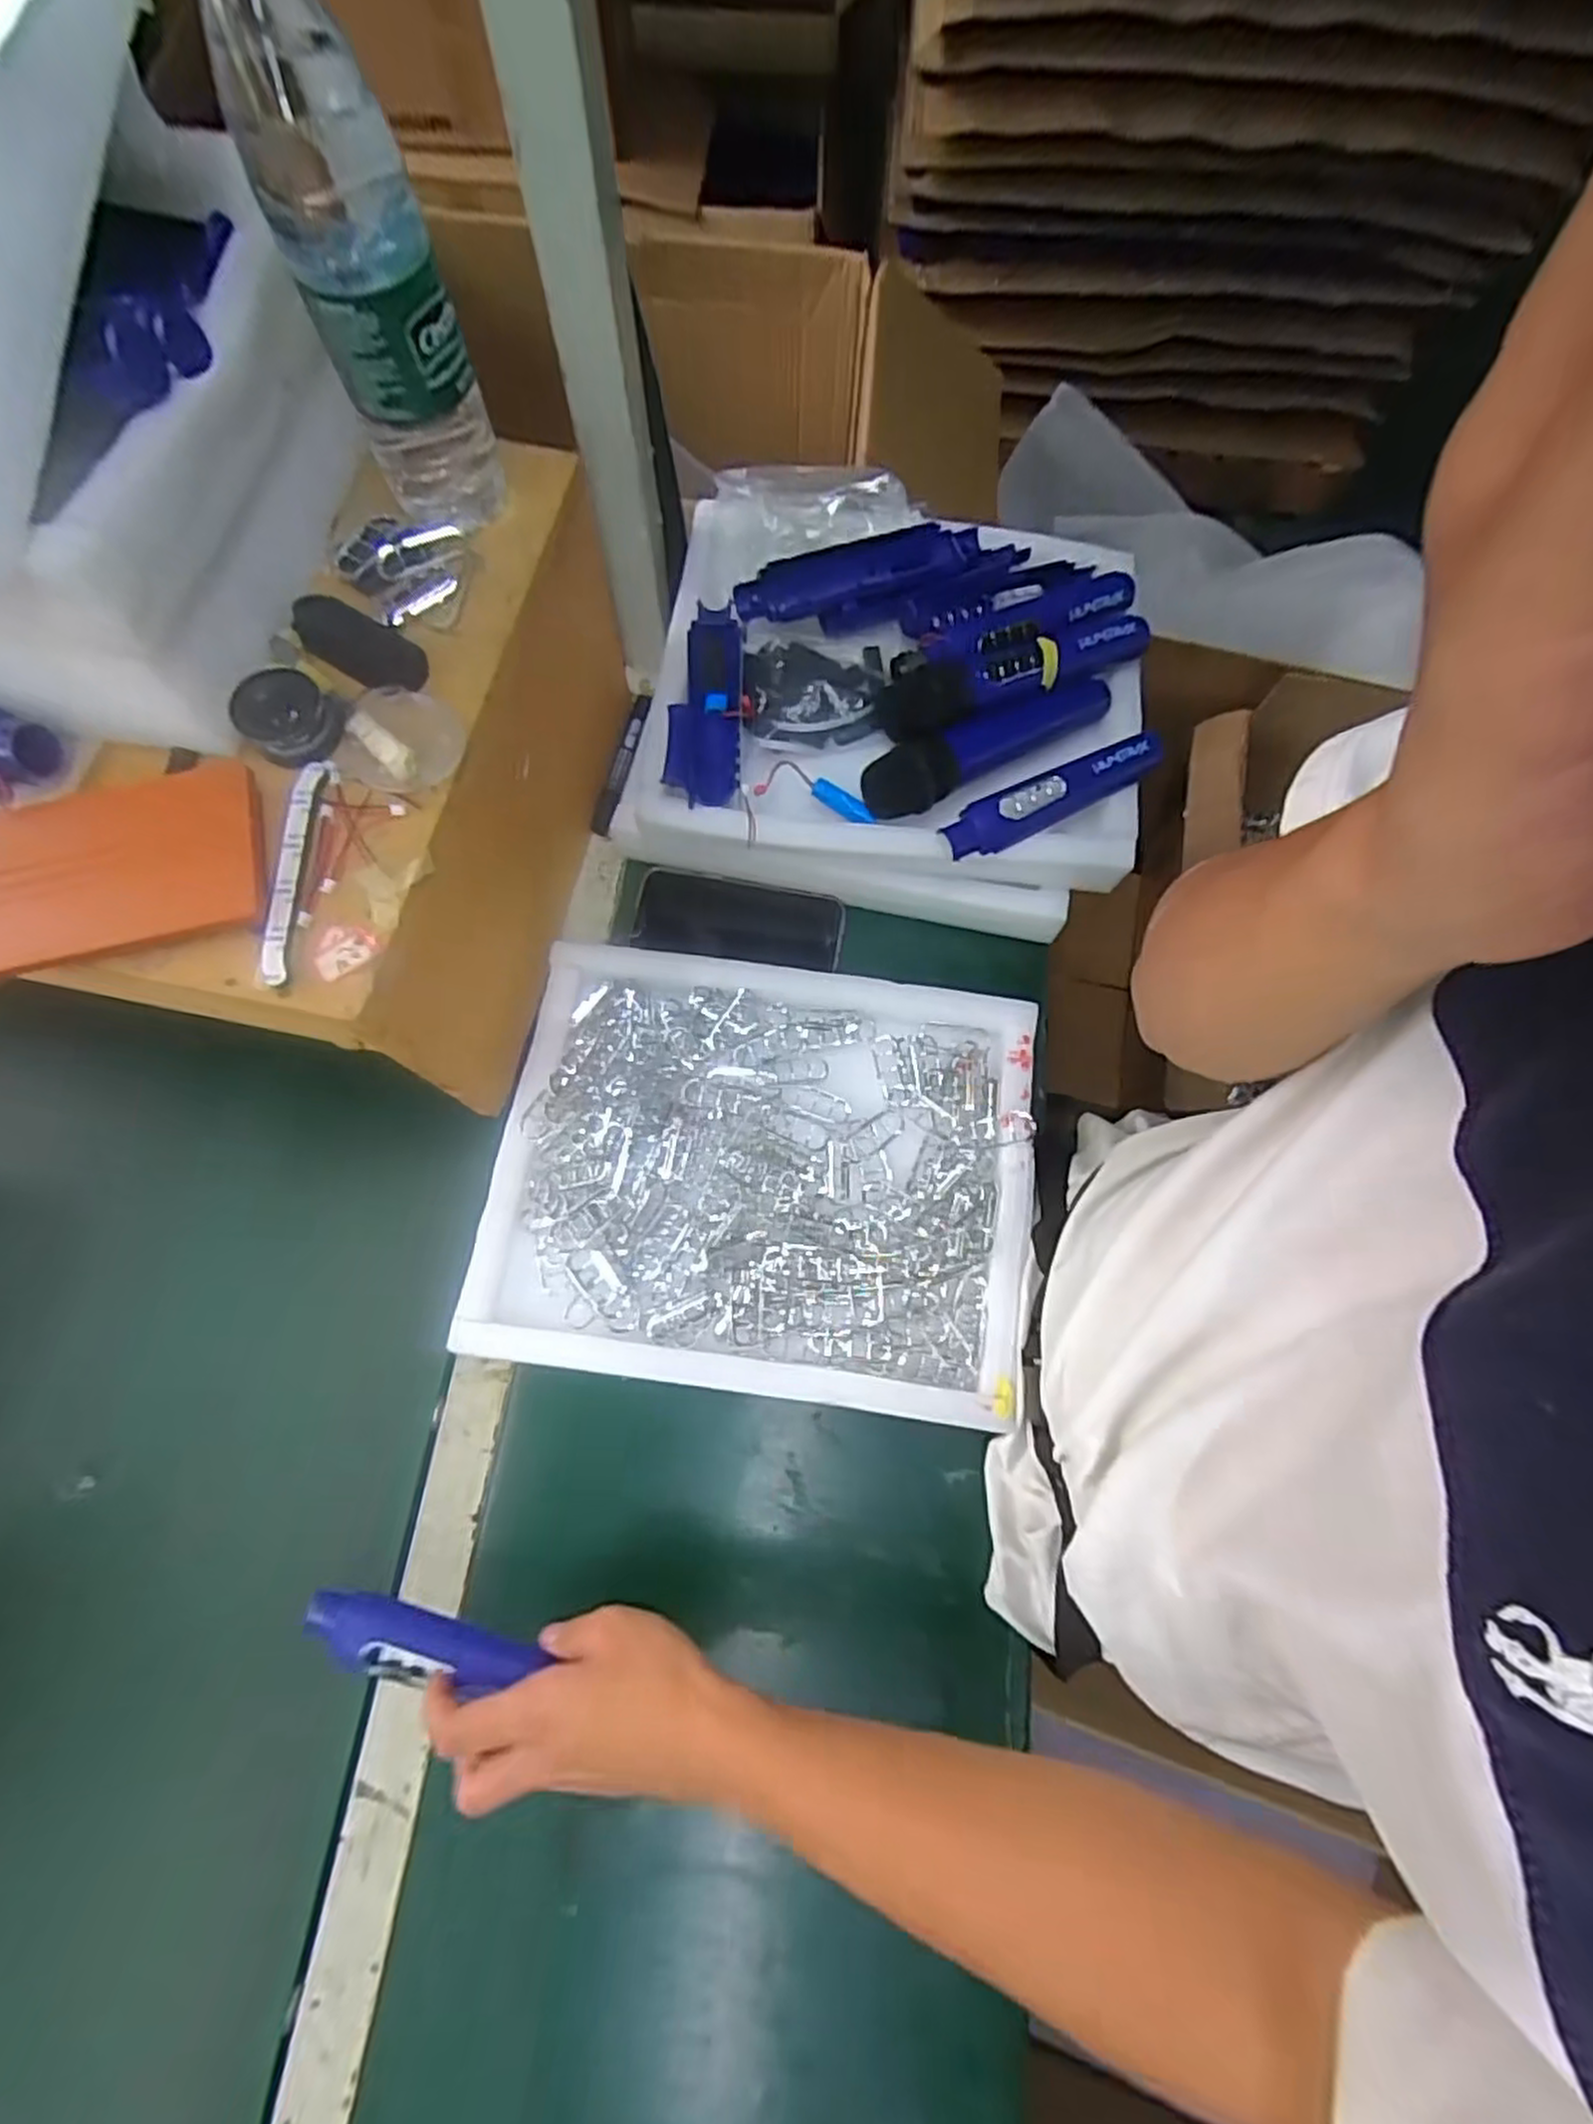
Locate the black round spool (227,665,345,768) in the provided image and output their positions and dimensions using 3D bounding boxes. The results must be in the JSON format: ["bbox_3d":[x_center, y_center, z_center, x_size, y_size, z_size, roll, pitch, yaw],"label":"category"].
[{"bbox_3d":[-0.263,-0.180,0.403,0.044,0.022,0.046,1,72,-2],"label":"black round spool"}]

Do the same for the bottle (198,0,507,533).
[{"bbox_3d":[-0.203,-0.376,0.364,0.064,0.222,0.076,-21,74,-9],"label":"bottle"}]

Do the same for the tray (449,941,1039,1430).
[{"bbox_3d":[-0.021,0.071,0.536,0.343,0.047,0.279,8,73,0],"label":"tray"}]

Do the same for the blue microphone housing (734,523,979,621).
[{"bbox_3d":[0.045,-0.369,0.585,0.184,0.020,0.036,-21,74,-9],"label":"blue microphone housing"}]

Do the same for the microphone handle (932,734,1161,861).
[{"bbox_3d":[0.182,-0.186,0.546,0.167,0.020,0.036,-23,74,-9],"label":"microphone handle"}]

